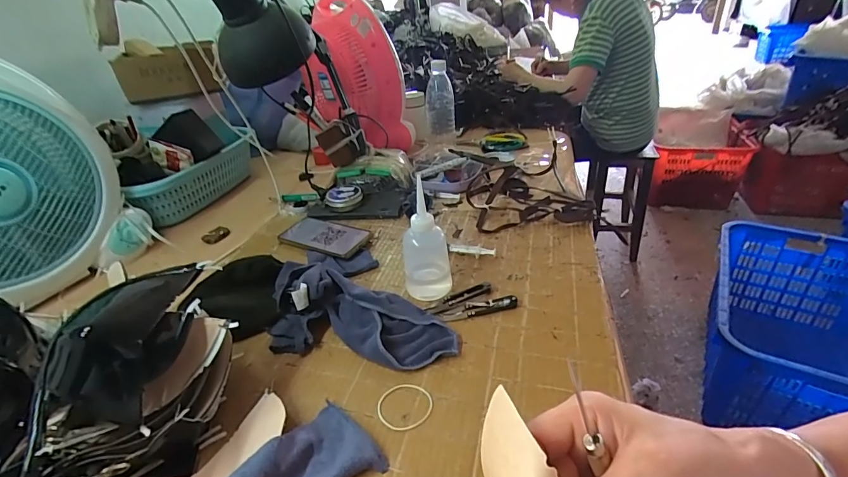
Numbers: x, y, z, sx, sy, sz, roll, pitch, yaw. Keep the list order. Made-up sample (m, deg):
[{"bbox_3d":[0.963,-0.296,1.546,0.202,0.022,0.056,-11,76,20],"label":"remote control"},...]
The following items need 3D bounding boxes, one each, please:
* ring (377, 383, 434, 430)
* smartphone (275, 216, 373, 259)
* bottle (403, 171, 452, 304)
[{"bbox_3d":[-0.020,0.175,0.434,0.058,0.004,0.054,-5,33,3],"label":"ring"},{"bbox_3d":[-0.172,-0.003,0.714,0.162,0.014,0.080,13,38,28],"label":"smartphone"},{"bbox_3d":[0.001,0.005,0.548,0.059,0.154,0.047,-2,33,7],"label":"bottle"}]

